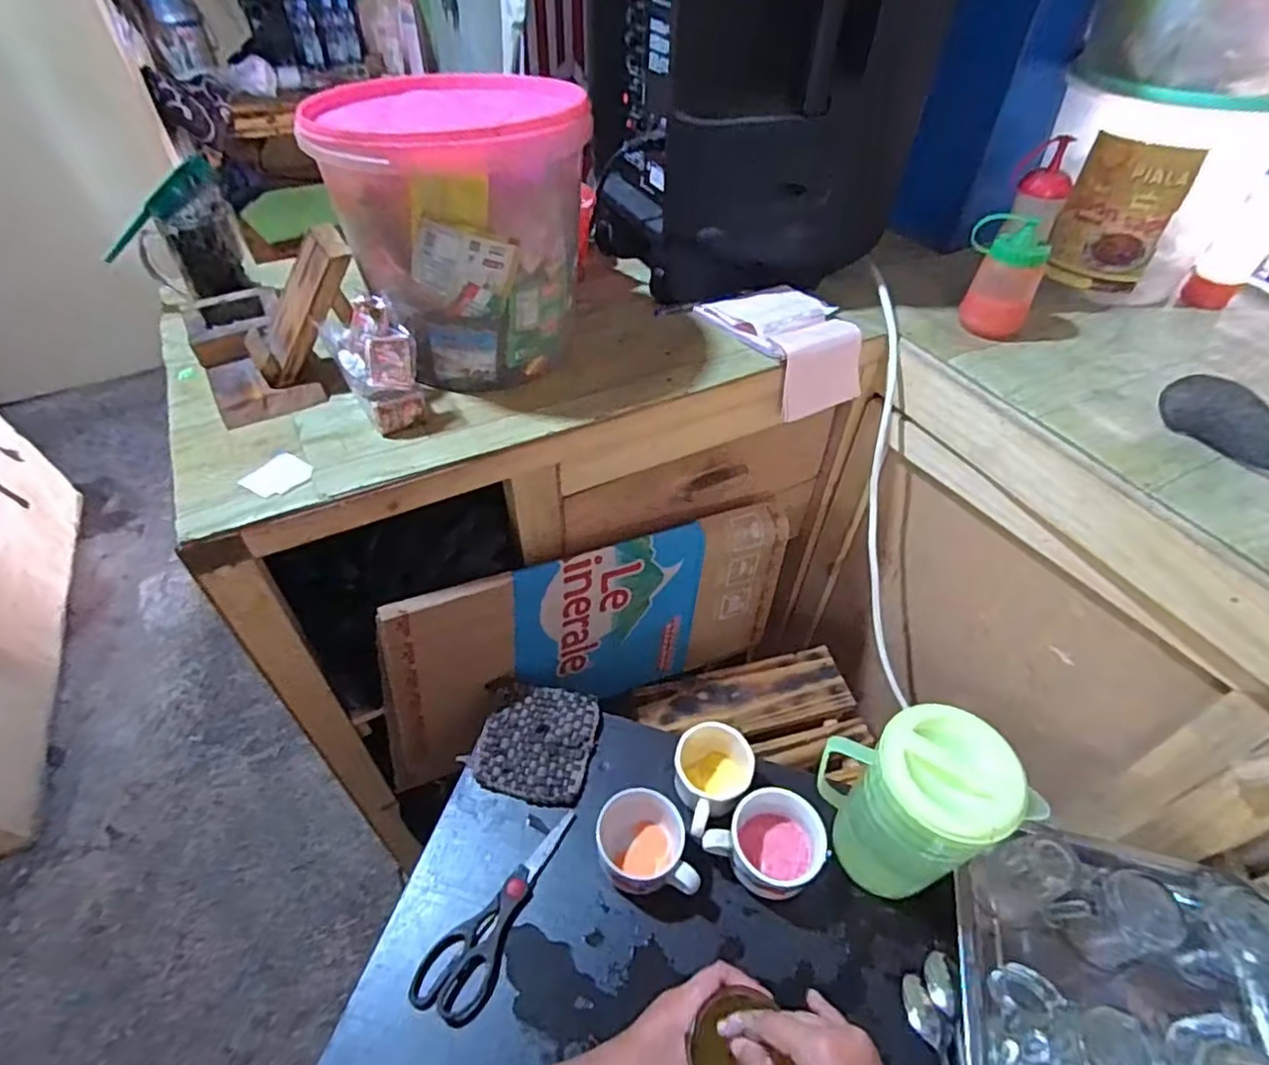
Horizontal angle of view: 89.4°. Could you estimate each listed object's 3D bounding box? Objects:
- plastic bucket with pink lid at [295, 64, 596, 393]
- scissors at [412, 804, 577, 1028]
[{"bbox_3d":[-0.168,-0.301,0.664,0.222,0.247,0.209,-11,48,-10],"label":"plastic bucket with pink lid"},{"bbox_3d":[-0.127,0.354,0.614,0.061,0.013,0.199,23,52,20],"label":"scissors"}]

